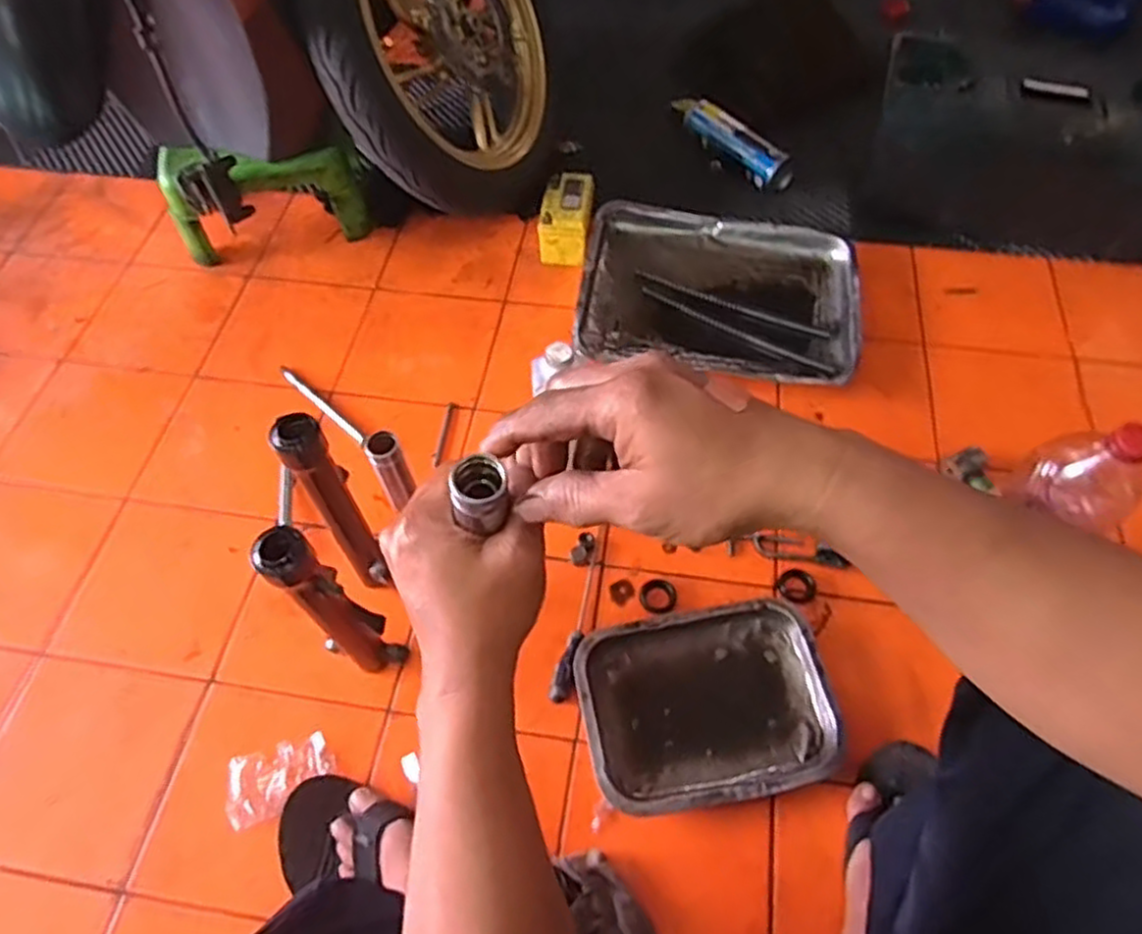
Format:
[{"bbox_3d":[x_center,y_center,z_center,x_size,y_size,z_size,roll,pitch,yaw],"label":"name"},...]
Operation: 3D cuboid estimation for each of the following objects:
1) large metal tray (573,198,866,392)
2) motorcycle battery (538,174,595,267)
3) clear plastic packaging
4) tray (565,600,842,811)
[{"bbox_3d":[0.210,-0.249,1.046,0.378,0.054,0.288,8,57,7],"label":"large metal tray"},{"bbox_3d":[-0.006,-0.370,1.108,0.078,0.088,0.114,2,57,3],"label":"motorcycle battery"},{"bbox_3d":[-0.290,0.312,0.736,0.103,0.012,0.064,-17,58,-10],"label":"clear plastic packaging"},{"bbox_3d":[0.139,0.243,0.752,0.250,0.034,0.186,-11,57,-5],"label":"tray"}]

